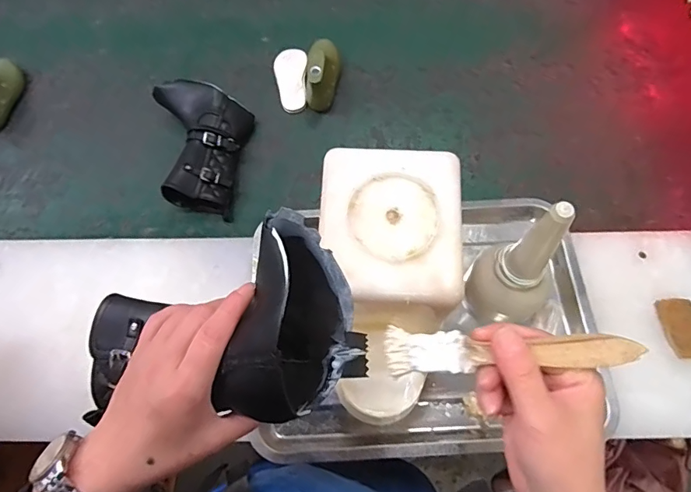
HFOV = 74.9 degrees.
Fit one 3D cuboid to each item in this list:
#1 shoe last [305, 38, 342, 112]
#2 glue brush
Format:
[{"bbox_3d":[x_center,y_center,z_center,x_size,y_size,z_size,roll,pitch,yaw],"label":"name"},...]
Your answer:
[{"bbox_3d":[-0.034,-0.286,0.711,0.048,0.059,0.123,5,68,3],"label":"shoe last"},{"bbox_3d":[0.094,0.062,0.265,0.138,0.009,0.026,-3,67,16],"label":"glue brush"}]

